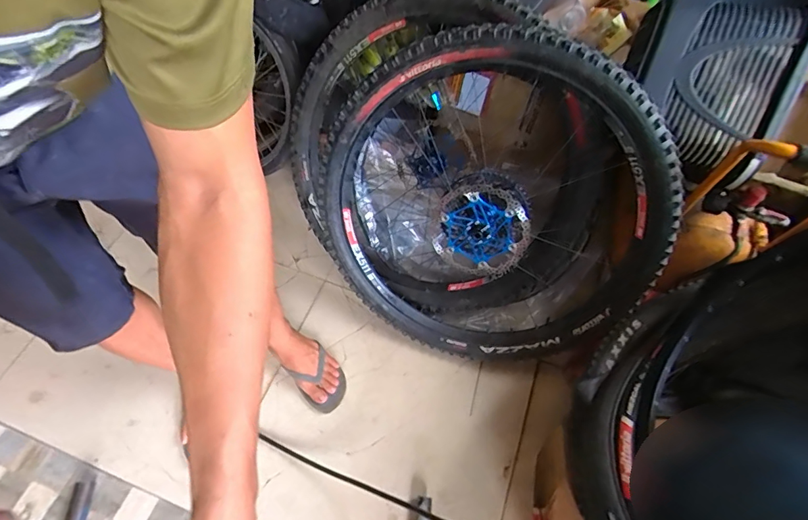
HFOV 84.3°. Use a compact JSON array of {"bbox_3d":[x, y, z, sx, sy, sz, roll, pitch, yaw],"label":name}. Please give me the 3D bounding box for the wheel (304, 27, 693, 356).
[{"bbox_3d":[0.166,-0.088,0.943,0.704,0.710,0.107,53,31,-15],"label":"wheel"}]

